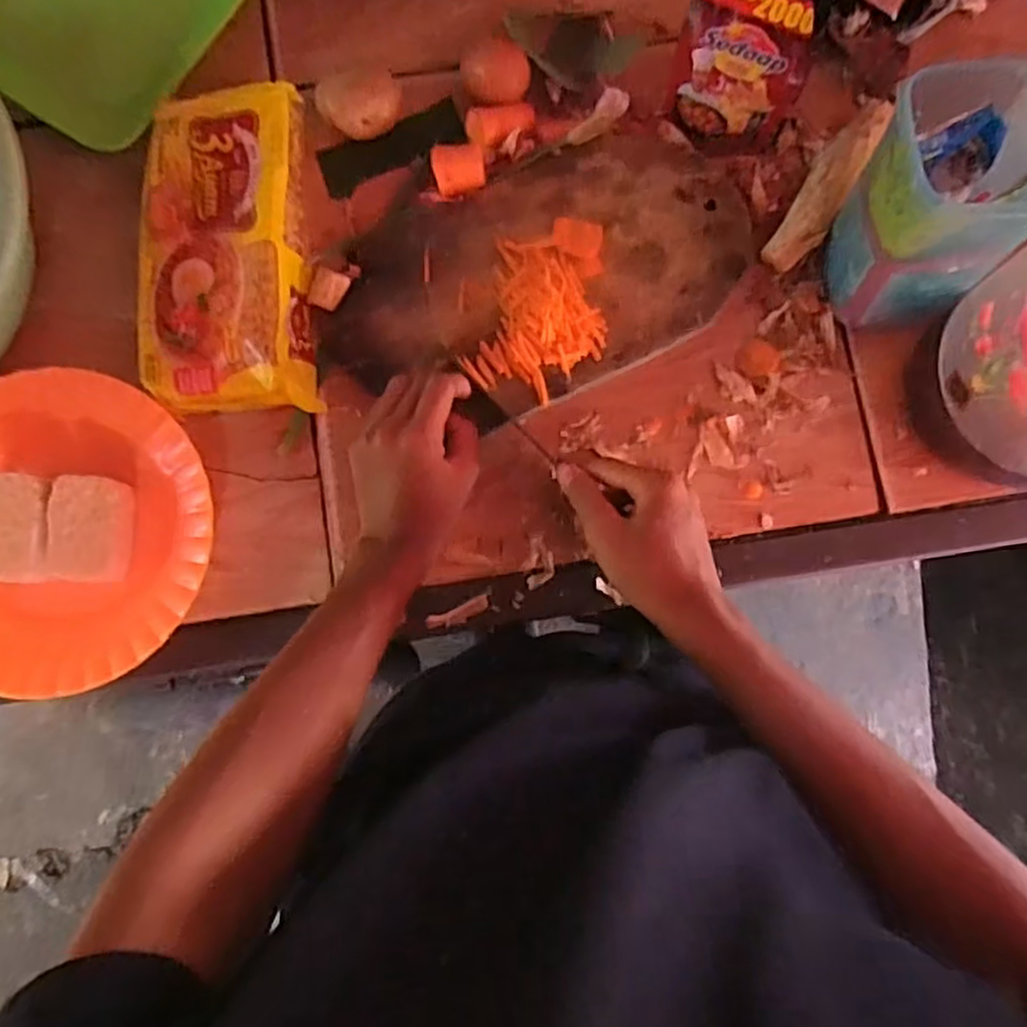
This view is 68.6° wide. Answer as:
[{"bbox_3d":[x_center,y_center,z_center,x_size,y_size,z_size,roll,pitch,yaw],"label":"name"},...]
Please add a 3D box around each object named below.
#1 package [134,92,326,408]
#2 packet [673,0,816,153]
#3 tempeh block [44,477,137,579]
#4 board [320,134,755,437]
[{"bbox_3d":[-0.204,-0.186,0.531,0.112,0.035,0.226,-6,85,-3],"label":"package"},{"bbox_3d":[0.161,-0.312,0.531,0.083,0.117,0.018,17,57,12],"label":"packet"},{"bbox_3d":[-0.282,0.010,0.503,0.041,0.031,0.067,2,85,-2],"label":"tempeh block"},{"bbox_3d":[0.018,-0.183,0.544,0.313,0.017,0.192,-27,86,-4],"label":"board"}]

